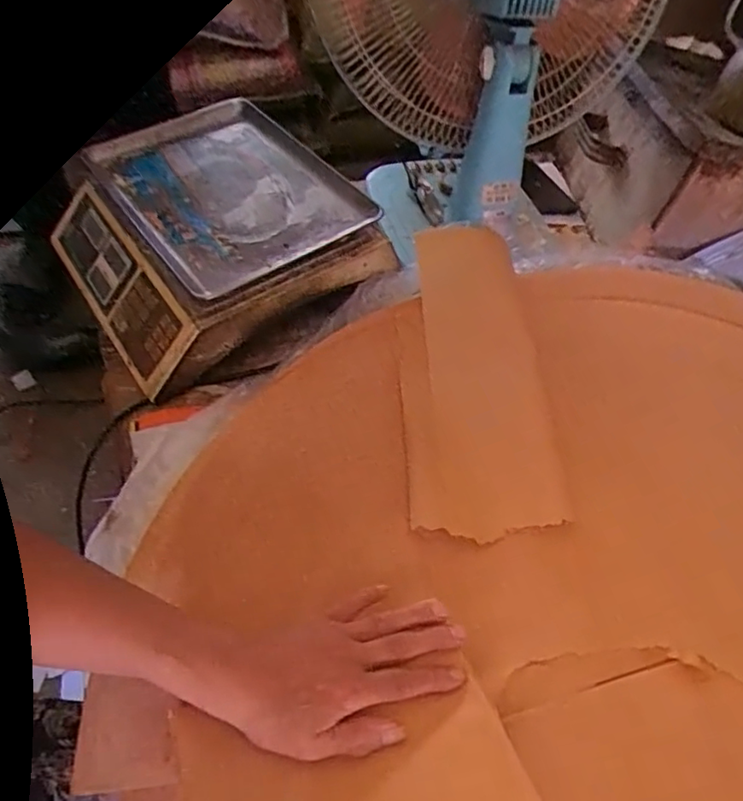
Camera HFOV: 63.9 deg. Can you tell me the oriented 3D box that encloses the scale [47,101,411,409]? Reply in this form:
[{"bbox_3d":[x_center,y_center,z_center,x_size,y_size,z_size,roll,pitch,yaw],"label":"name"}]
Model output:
[{"bbox_3d":[-0.199,-0.207,0.721,0.310,0.100,0.333,-28,59,-23],"label":"scale"}]

